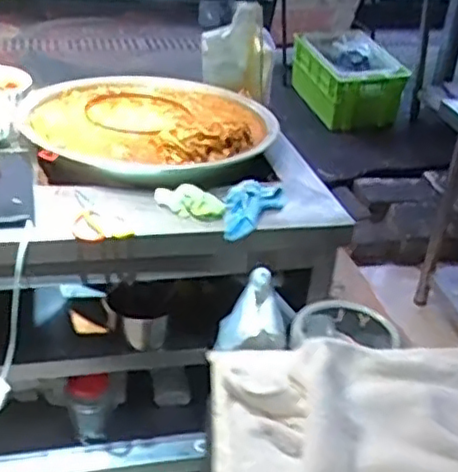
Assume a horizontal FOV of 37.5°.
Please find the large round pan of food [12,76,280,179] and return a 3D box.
[{"bbox_3d":[-0.196,-0.298,1.659,0.609,0.084,0.631,4,30,-2],"label":"large round pan of food"}]

